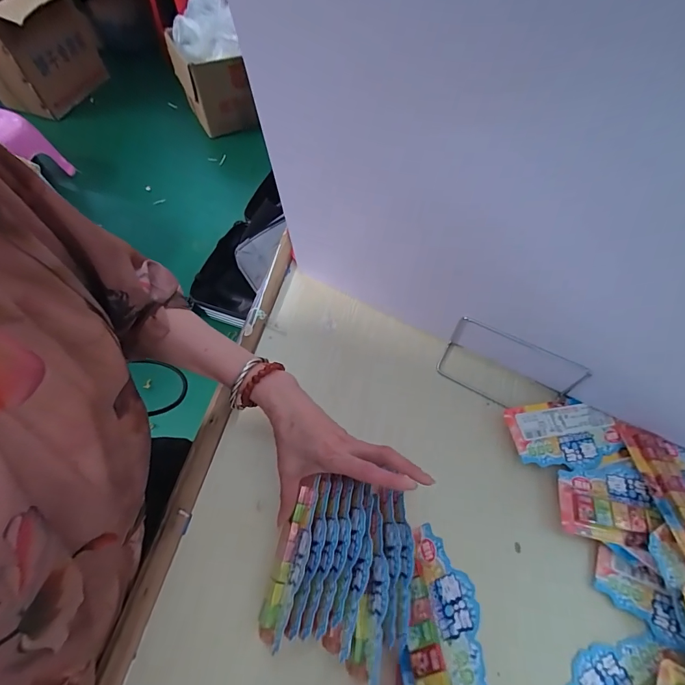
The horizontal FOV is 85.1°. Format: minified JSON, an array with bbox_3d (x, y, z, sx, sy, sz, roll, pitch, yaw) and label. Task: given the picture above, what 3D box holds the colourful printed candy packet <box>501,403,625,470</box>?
[{"bbox_3d":[0.257,0.106,0.428,0.127,0.004,0.073,-4,63,-9],"label":"colourful printed candy packet"}]

